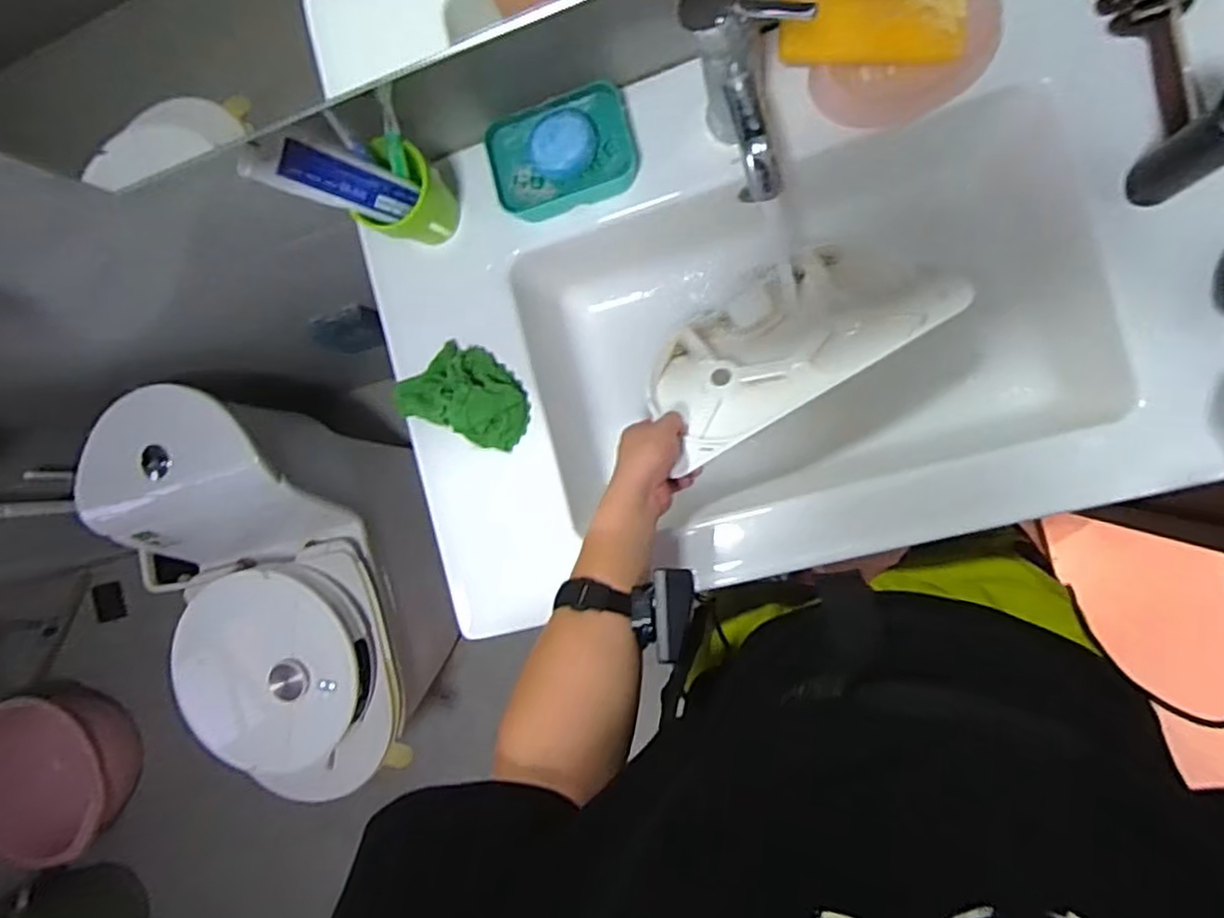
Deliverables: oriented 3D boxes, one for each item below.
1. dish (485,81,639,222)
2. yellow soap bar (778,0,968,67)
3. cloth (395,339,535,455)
[{"bbox_3d":[-0.047,-0.291,0.669,0.139,0.042,0.097,-17,88,10],"label":"dish"},{"bbox_3d":[0.217,-0.363,0.584,0.149,0.026,0.059,-1,109,6],"label":"yellow soap bar"},{"bbox_3d":[-0.153,-0.069,0.703,0.144,0.040,0.090,21,94,9],"label":"cloth"}]

